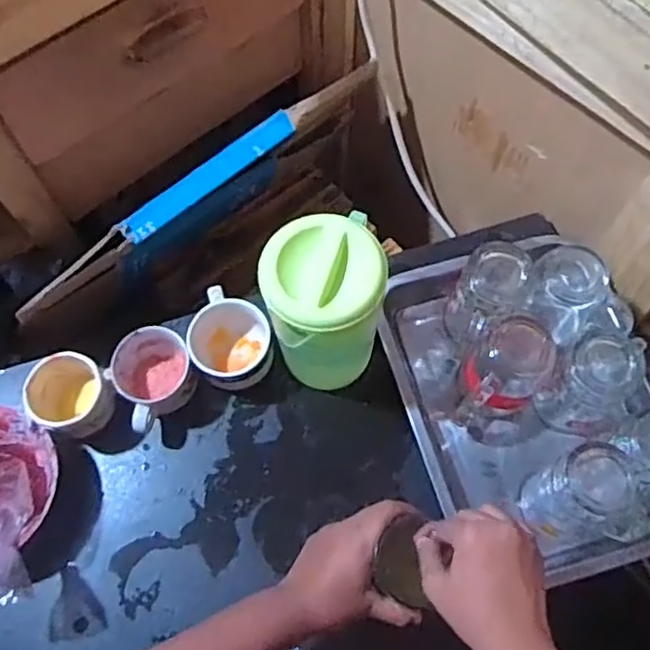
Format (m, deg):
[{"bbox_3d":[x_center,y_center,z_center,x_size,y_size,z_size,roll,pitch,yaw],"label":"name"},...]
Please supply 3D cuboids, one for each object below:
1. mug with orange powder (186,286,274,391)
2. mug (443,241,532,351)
[{"bbox_3d":[-0.103,0.018,0.723,0.084,0.064,0.106,-11,69,-3],"label":"mug with orange powder"},{"bbox_3d":[0.165,-0.023,0.693,0.075,0.148,0.071,-1,69,2],"label":"mug"}]

